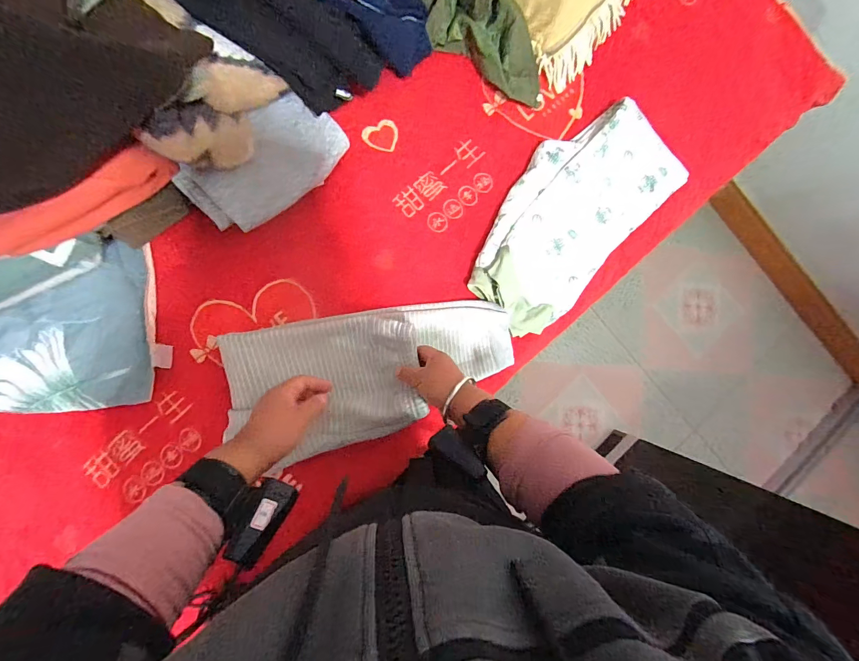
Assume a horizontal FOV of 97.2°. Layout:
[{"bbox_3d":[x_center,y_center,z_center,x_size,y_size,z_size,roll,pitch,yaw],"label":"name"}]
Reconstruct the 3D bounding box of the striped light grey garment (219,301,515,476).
[{"bbox_3d":[-0.068,0.054,0.529,0.406,0.074,0.168,-11,87,-13],"label":"striped light grey garment"}]

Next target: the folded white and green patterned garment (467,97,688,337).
[{"bbox_3d":[0.221,-0.182,0.598,0.202,0.041,0.381,43,84,-4],"label":"folded white and green patterned garment"}]

